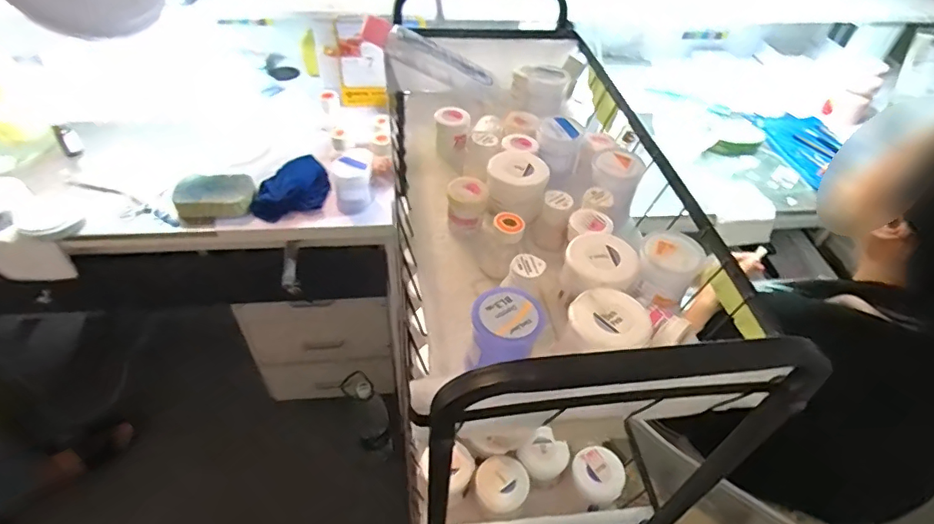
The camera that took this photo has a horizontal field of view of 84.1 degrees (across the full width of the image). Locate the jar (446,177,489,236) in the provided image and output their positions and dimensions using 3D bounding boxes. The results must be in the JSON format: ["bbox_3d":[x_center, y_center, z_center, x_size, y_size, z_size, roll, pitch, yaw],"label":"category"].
[{"bbox_3d":[0.001,-0.045,0.428,0.031,0.041,0.027,5,47,3],"label":"jar"}]

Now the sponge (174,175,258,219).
[{"bbox_3d":[-0.415,-0.112,0.855,0.122,0.045,0.068,-4,47,-5],"label":"sponge"}]

